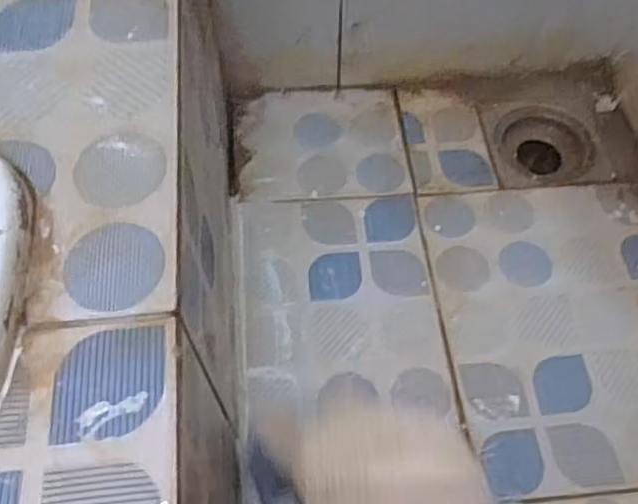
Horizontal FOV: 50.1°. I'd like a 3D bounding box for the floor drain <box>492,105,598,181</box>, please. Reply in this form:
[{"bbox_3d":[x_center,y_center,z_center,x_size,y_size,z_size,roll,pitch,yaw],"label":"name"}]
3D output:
[{"bbox_3d":[0.202,-0.092,0.619,0.084,0.025,0.082,0,59,0],"label":"floor drain"}]

